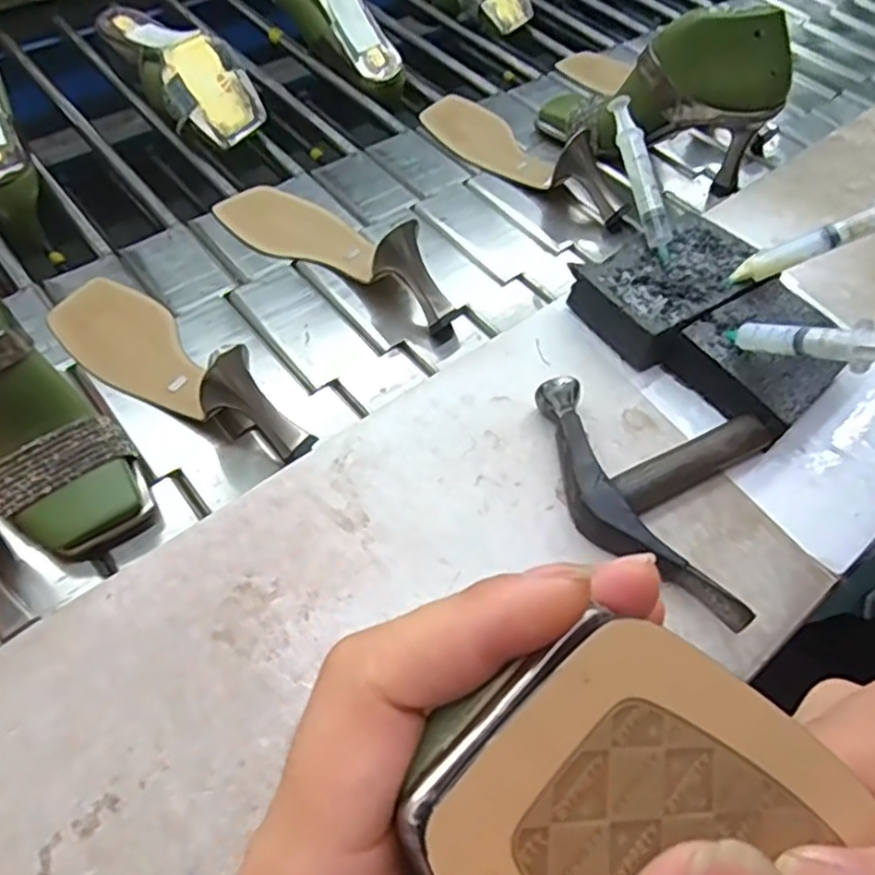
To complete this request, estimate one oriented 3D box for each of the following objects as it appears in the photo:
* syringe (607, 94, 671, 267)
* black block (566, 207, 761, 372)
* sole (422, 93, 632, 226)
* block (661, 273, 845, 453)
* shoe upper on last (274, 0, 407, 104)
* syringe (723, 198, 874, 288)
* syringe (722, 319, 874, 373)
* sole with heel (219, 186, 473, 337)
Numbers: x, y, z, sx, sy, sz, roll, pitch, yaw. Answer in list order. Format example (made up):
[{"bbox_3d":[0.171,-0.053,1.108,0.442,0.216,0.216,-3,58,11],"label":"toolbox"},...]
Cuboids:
[{"bbox_3d":[0.144,-0.181,0.502,0.013,0.019,0.121,-12,82,-13],"label":"syringe"},{"bbox_3d":[0.162,-0.104,0.500,0.124,0.039,0.078,-29,61,-23],"label":"black block"},{"bbox_3d":[0.077,-0.275,0.674,0.068,0.060,0.243,-30,60,-24],"label":"sole"},{"bbox_3d":[0.215,-0.050,0.465,0.102,0.039,0.087,-28,61,-22],"label":"block"},{"bbox_3d":[-0.111,-0.454,0.769,0.071,0.077,0.226,-38,86,-27],"label":"shoe upper on last"},{"bbox_3d":[0.261,-0.134,0.455,0.151,0.016,0.017,-23,53,18],"label":"syringe"},{"bbox_3d":[0.215,-0.050,0.389,0.015,0.022,0.147,-21,18,-18],"label":"syringe"},{"bbox_3d":[-0.077,-0.170,0.581,0.234,0.061,0.067,28,56,17],"label":"sole with heel"}]

